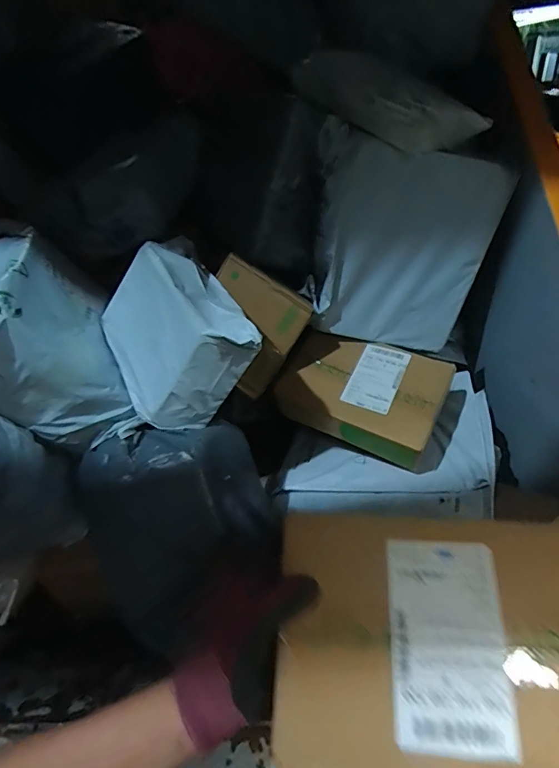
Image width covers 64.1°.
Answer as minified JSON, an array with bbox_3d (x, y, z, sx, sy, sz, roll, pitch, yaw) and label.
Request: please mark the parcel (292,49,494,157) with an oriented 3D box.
[{"bbox_3d":[0.138,-0.381,0.598,0.268,0.069,0.101,28,45,9],"label":"parcel"}]

